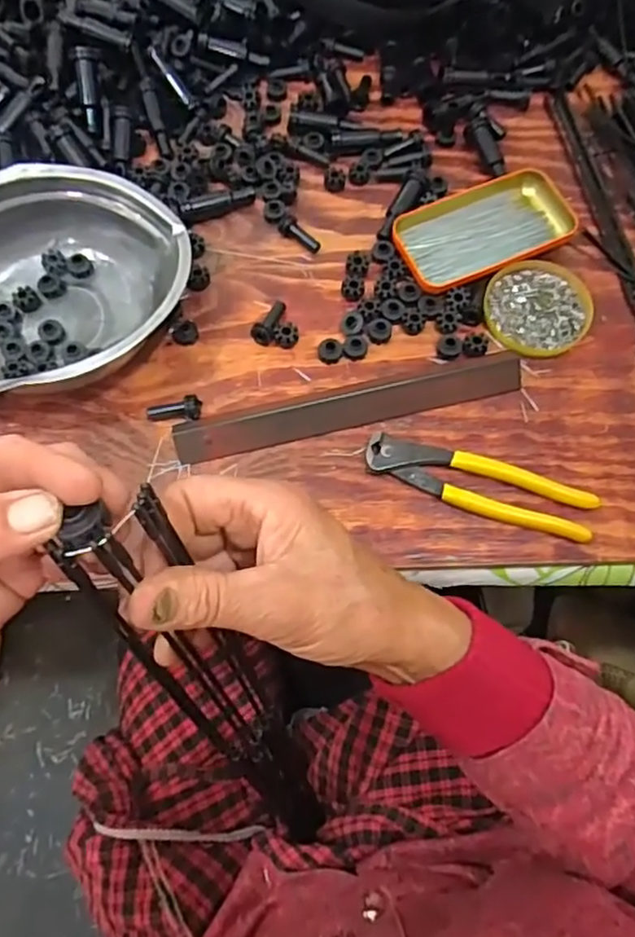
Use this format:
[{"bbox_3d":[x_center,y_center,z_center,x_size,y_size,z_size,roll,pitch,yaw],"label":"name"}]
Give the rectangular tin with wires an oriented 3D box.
[{"bbox_3d":[0.137,-0.195,0.530,0.144,0.016,0.081,-25,71,-8],"label":"rectangular tin with wires"}]

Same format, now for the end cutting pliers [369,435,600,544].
[{"bbox_3d":[0.115,0.012,0.462,0.162,0.014,0.037,19,71,8],"label":"end cutting pliers"}]

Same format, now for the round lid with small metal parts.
[{"bbox_3d":[0.175,-0.127,0.512,0.082,0.013,0.078,0,70,1],"label":"round lid with small metal parts"}]

